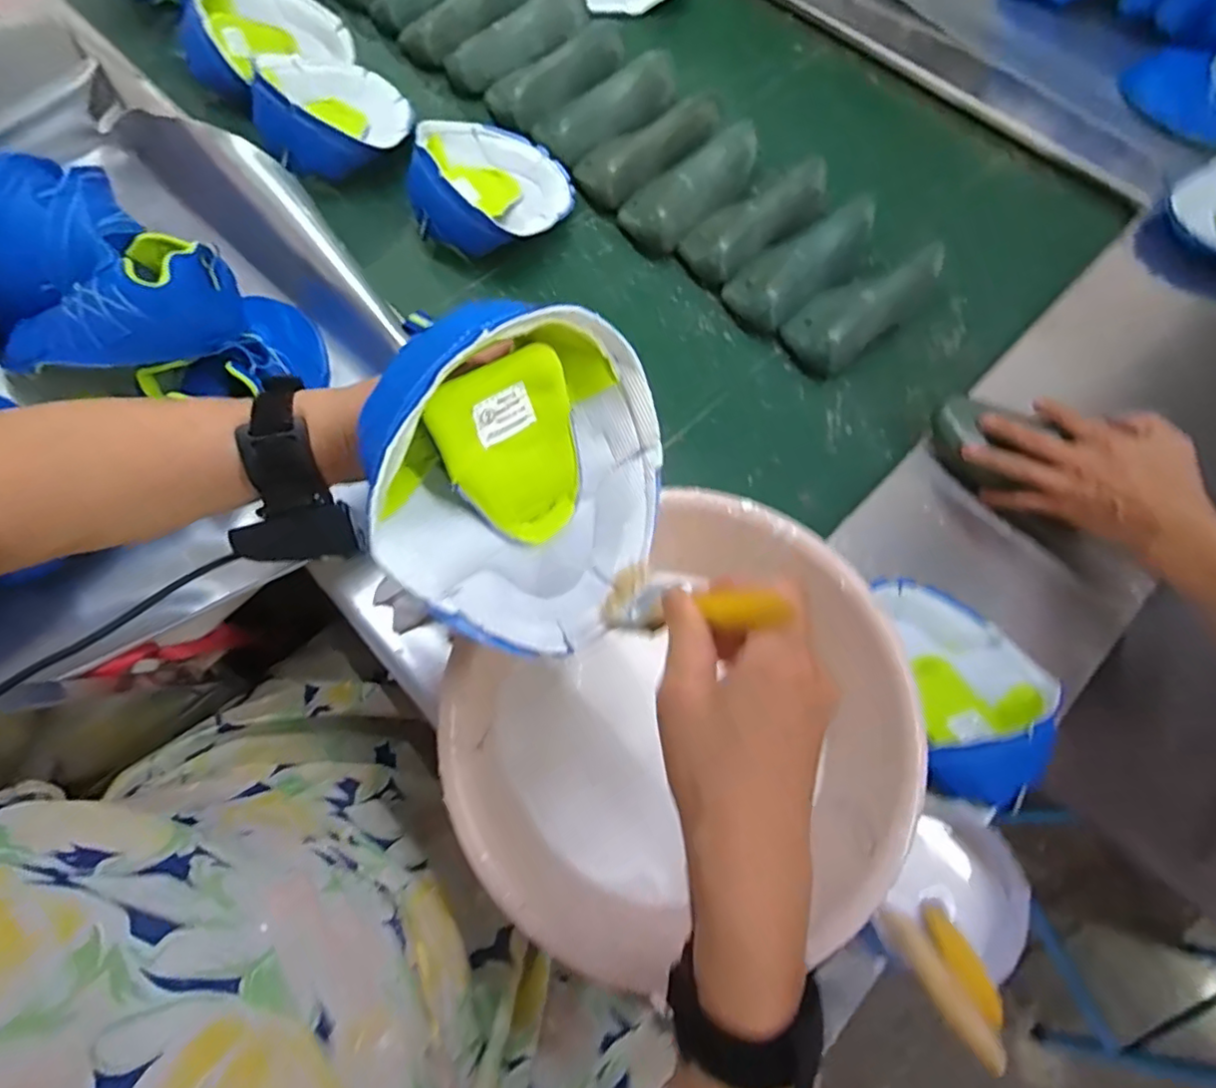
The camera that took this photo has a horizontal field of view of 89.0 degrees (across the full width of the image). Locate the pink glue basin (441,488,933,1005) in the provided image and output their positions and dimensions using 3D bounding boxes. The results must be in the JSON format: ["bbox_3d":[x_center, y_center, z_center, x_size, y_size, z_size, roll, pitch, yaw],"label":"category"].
[{"bbox_3d":[0.047,0.109,0.451,0.296,0.115,0.282,1,69,-1],"label":"pink glue basin"}]

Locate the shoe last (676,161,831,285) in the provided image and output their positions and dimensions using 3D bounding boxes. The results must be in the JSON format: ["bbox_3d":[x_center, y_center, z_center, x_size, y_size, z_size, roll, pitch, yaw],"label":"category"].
[{"bbox_3d":[0.180,-0.392,0.737,0.189,0.061,0.086,-33,73,-13],"label":"shoe last"}]

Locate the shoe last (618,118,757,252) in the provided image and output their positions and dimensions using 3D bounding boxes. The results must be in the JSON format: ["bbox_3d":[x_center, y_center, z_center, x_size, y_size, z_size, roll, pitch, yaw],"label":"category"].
[{"bbox_3d":[0.100,-0.446,0.762,0.187,0.069,0.089,-42,75,-16],"label":"shoe last"}]

